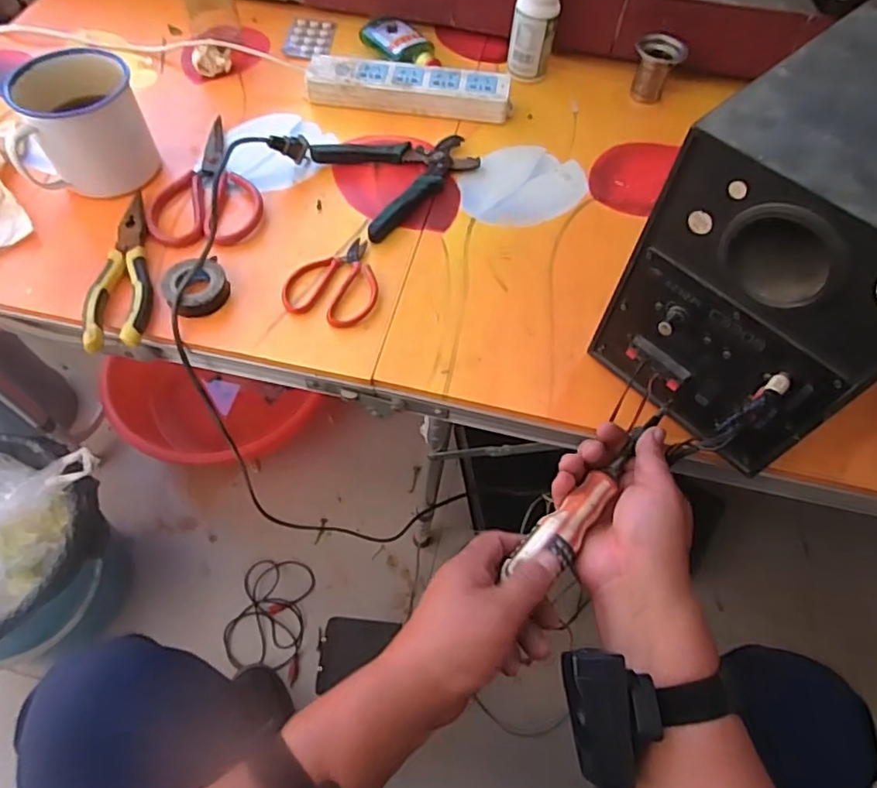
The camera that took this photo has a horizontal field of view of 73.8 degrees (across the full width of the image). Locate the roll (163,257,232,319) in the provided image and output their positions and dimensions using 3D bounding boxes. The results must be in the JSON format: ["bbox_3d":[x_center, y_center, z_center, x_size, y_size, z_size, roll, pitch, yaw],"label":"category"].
[{"bbox_3d":[-0.218,-0.097,0.527,0.052,0.022,0.054,1,60,-2],"label":"roll"}]

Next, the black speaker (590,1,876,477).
[{"bbox_3d":[0.269,-0.107,0.419,0.250,0.203,0.159,-38,68,-21],"label":"black speaker"}]

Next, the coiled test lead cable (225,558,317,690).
[{"bbox_3d":[-0.264,0.344,0.907,0.123,0.018,0.170,6,60,1],"label":"coiled test lead cable"}]

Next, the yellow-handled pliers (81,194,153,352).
[{"bbox_3d":[-0.292,-0.113,0.536,0.051,0.018,0.177,-12,61,-9],"label":"yellow-handled pliers"}]

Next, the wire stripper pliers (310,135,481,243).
[{"bbox_3d":[-0.034,-0.239,0.618,0.155,0.018,0.135,-28,64,-17],"label":"wire stripper pliers"}]

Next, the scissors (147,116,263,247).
[{"bbox_3d":[-0.237,-0.223,0.606,0.105,0.006,0.185,-4,60,-5],"label":"scissors"}]

